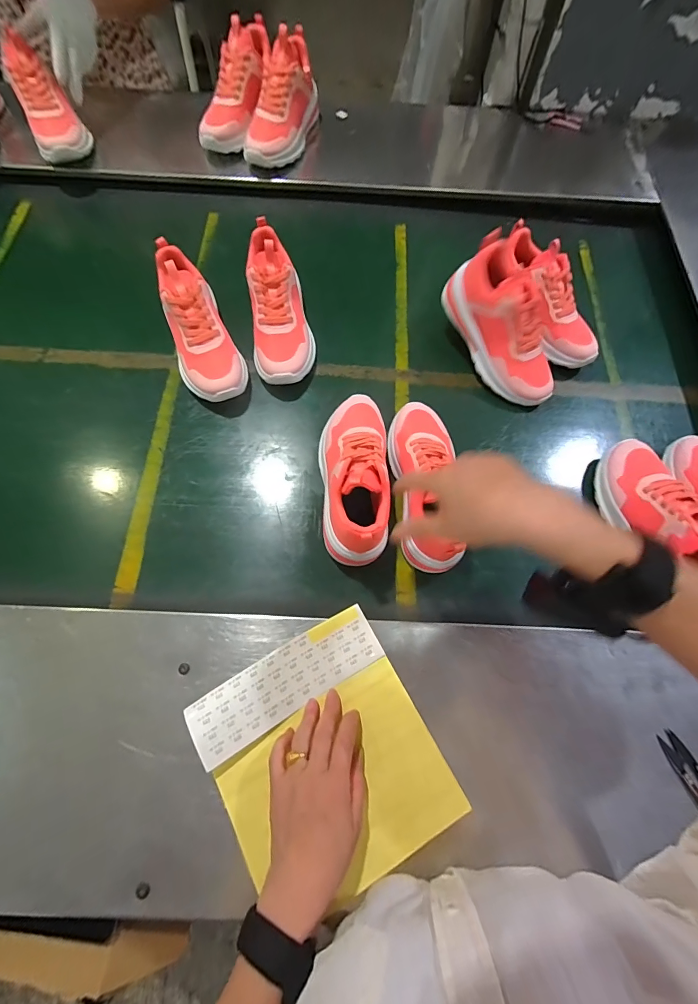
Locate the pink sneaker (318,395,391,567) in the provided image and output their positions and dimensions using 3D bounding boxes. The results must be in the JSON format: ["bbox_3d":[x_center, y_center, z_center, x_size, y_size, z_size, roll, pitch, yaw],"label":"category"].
[{"bbox_3d":[0.005,-0.040,0.495,0.088,0.109,0.229,-2,59,-2],"label":"pink sneaker"}]

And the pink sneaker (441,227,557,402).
[{"bbox_3d":[0.235,-0.257,0.576,0.094,0.095,0.230,-32,102,-10],"label":"pink sneaker"}]

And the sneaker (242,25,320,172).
[{"bbox_3d":[-0.119,-0.712,0.684,0.077,0.109,0.193,19,71,8],"label":"sneaker"}]

